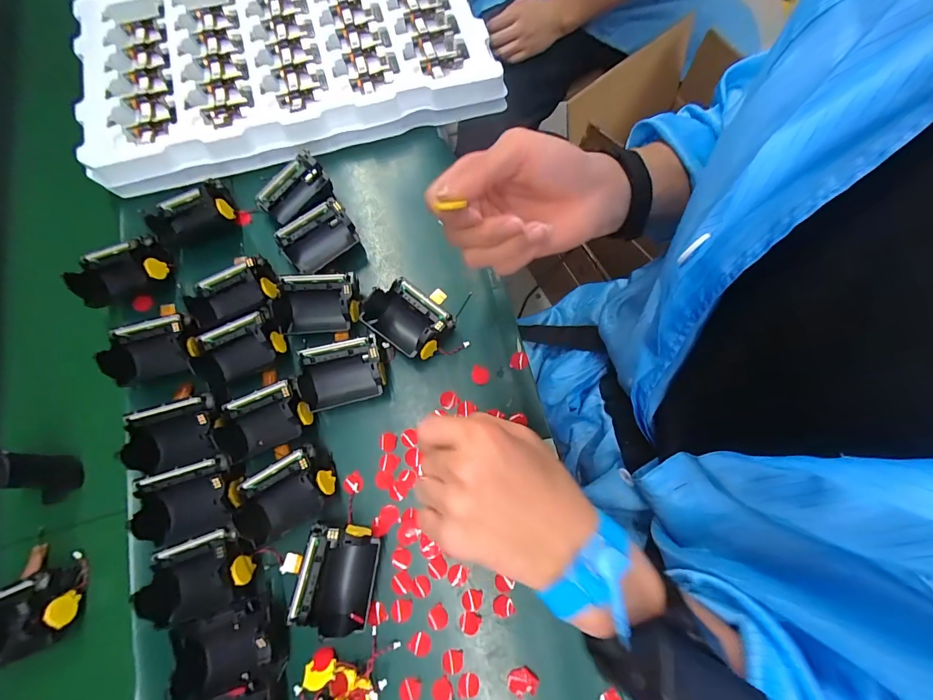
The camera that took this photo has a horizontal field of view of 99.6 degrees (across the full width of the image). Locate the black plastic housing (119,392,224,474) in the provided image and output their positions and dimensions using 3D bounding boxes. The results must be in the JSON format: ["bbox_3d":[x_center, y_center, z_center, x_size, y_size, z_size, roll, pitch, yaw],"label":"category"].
[{"bbox_3d":[-0.239,0.068,0.324,0.071,0.033,0.049,-18,75,-3],"label":"black plastic housing"}]

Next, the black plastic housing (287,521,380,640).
[{"bbox_3d":[-0.101,0.174,0.302,0.059,0.035,0.075,10,76,5],"label":"black plastic housing"}]

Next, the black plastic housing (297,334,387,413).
[{"bbox_3d":[-0.107,0.021,0.346,0.073,0.039,0.054,-16,75,-2],"label":"black plastic housing"}]

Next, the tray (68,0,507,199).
[{"bbox_3d":[-0.198,-0.333,0.445,0.432,0.046,0.255,-14,75,-2],"label":"tray"}]

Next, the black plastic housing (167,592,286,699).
[{"bbox_3d":[-0.171,0.216,0.289,0.083,0.036,0.049,-20,75,-3],"label":"black plastic housing"}]

